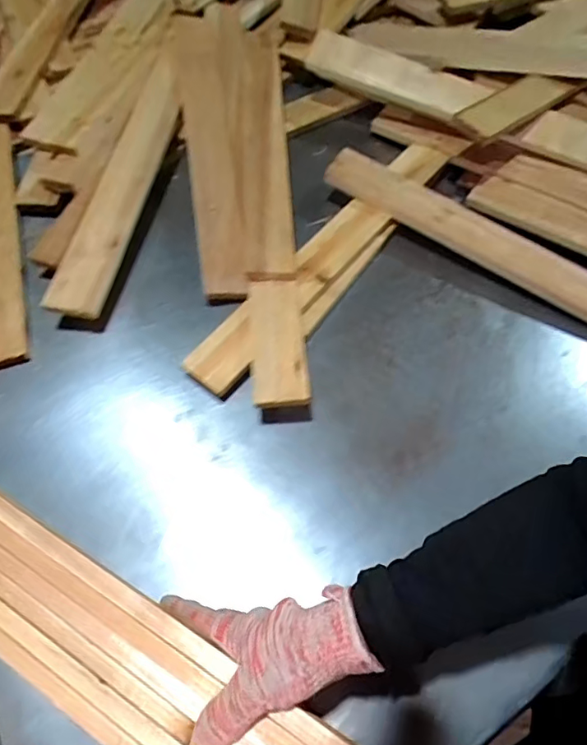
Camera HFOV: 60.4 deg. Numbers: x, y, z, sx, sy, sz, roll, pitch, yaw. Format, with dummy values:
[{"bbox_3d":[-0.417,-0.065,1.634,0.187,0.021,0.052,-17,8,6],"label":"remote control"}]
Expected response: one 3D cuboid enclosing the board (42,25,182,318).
[{"bbox_3d":[-0.220,-0.283,0.685,0.066,0.019,0.474,12,65,-1],"label":"board"}]

